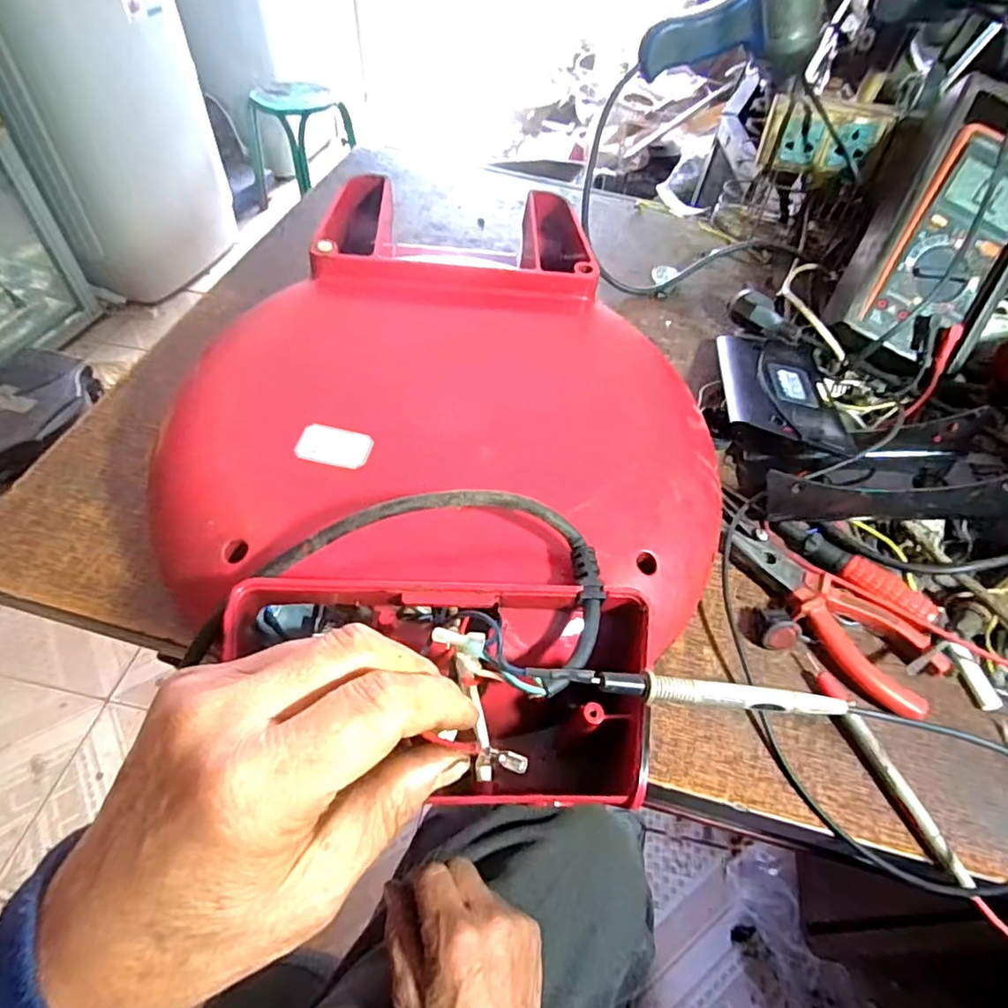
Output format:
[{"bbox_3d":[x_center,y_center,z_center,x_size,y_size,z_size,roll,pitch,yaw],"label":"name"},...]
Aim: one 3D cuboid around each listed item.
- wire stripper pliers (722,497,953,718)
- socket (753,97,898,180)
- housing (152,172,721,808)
[{"bbox_3d":[0.188,0.056,0.354,0.052,0.015,0.151,-32,61,-27],"label":"wire stripper pliers"},{"bbox_3d":[0.281,-0.320,0.516,0.098,0.053,0.028,19,53,9],"label":"socket"},{"bbox_3d":[-0.027,-0.042,0.345,0.291,0.079,0.365,11,52,3],"label":"housing"}]

